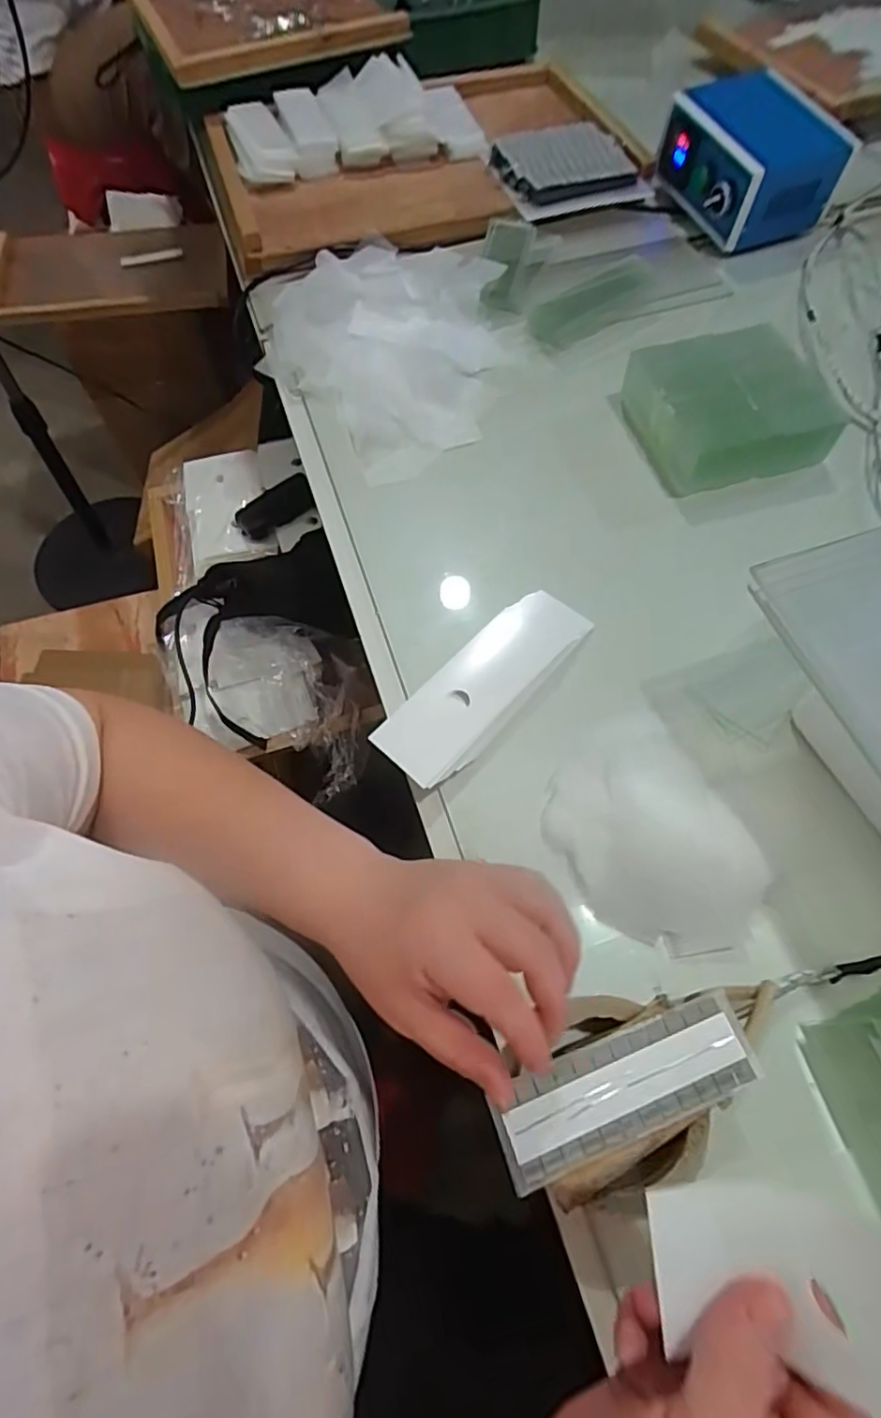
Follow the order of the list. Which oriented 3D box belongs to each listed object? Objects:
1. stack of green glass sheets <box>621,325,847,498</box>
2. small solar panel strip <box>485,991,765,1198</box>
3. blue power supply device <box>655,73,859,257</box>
[{"bbox_3d":[0.251,-0.270,0.534,0.149,0.056,0.133,-14,65,-5],"label":"stack of green glass sheets"},{"bbox_3d":[0.094,0.191,0.303,0.134,0.004,0.045,-20,66,-9],"label":"small solar panel strip"},{"bbox_3d":[0.339,-0.606,0.665,0.142,0.099,0.156,-23,66,-10],"label":"blue power supply device"}]

